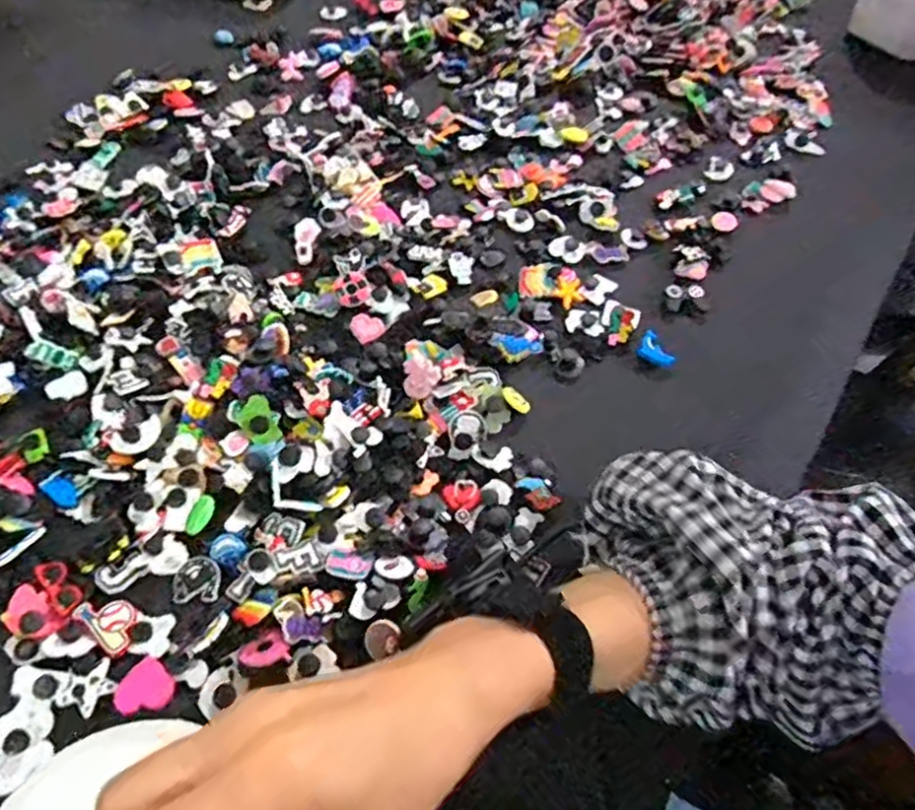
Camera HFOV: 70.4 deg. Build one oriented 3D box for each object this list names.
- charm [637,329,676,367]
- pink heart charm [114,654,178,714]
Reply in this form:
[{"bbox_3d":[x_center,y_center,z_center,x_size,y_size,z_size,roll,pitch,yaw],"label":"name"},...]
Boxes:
[{"bbox_3d":[0.137,-0.038,0.455,0.020,0.007,0.028,-22,62,-15],"label":"charm"},{"bbox_3d":[-0.159,0.144,0.327,0.028,0.004,0.025,38,63,22],"label":"pink heart charm"}]

